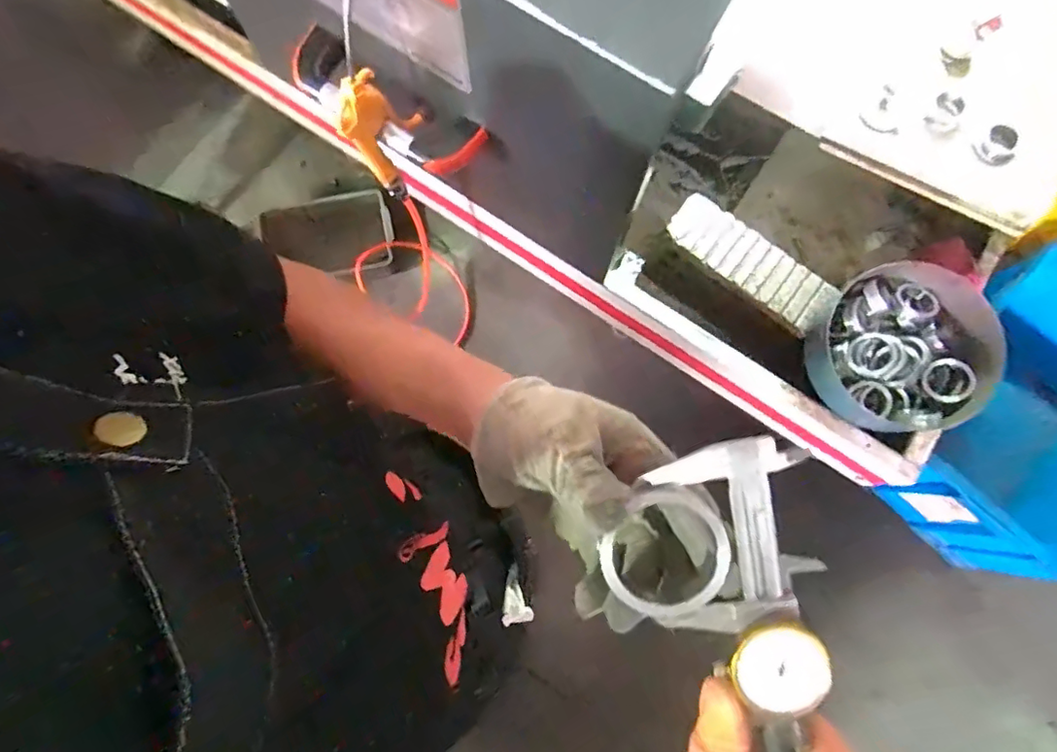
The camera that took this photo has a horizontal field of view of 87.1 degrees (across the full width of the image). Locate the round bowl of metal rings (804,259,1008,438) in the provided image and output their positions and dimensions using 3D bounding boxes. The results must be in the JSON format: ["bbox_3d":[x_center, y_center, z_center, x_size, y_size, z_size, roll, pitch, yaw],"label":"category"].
[{"bbox_3d":[0.461,-0.031,0.687,0.182,0.090,0.196,0,77,0],"label":"round bowl of metal rings"}]

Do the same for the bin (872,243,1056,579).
[{"bbox_3d":[1.139,0.101,1.315,0.616,0.368,0.483,-44,81,-9],"label":"bin"}]

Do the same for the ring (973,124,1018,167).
[{"bbox_3d":[0.572,-0.279,0.674,0.043,0.022,0.044,0,77,0],"label":"ring"}]

